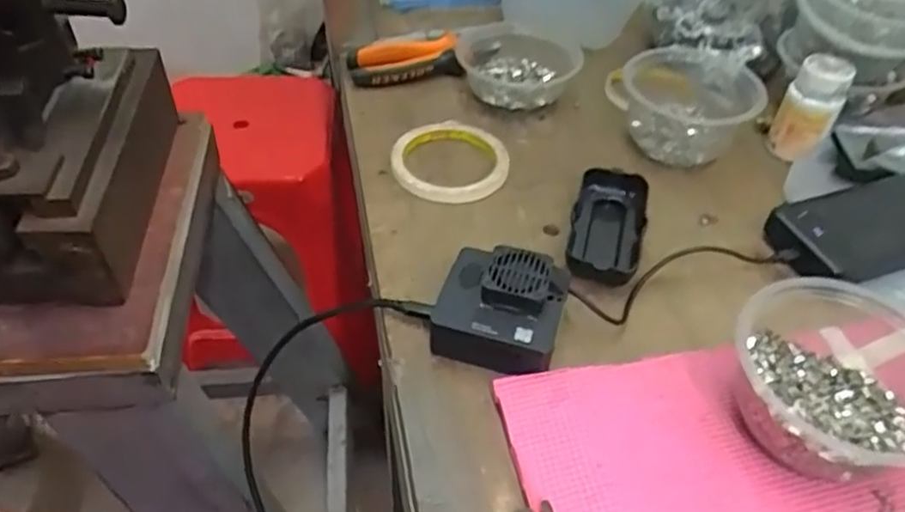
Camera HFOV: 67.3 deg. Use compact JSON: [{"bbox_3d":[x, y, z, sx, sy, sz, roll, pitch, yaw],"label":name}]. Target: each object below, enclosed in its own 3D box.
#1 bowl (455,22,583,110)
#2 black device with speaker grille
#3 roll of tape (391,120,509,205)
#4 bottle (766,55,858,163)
[{"bbox_3d":[0.063,-0.181,0.657,0.116,0.039,0.102,3,46,3],"label":"bowl"},{"bbox_3d":[0.031,0.034,0.439,0.076,0.043,0.074,14,47,14],"label":"black device with speaker grille"},{"bbox_3d":[-0.002,-0.079,0.572,0.096,0.013,0.098,0,45,0],"label":"roll of tape"},{"bbox_3d":[0.303,-0.126,0.577,0.045,0.074,0.044,21,49,20],"label":"bottle"}]

